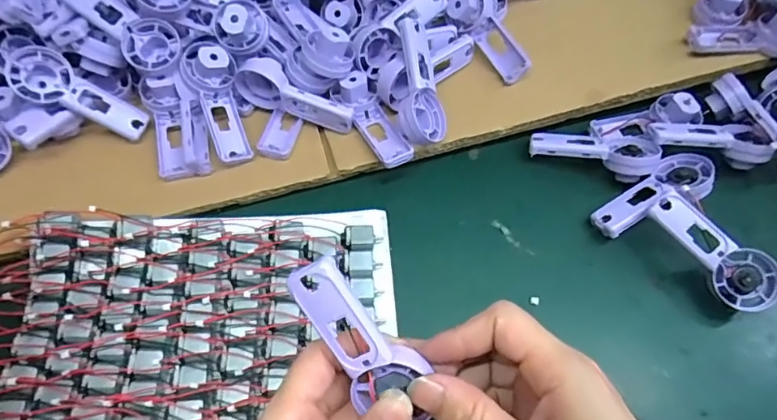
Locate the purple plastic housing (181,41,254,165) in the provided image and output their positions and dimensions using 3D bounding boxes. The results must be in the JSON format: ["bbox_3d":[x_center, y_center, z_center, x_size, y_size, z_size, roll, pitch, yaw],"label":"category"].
[{"bbox_3d":[-0.125,-0.079,0.374,0.035,0.020,0.091,-17,92,-11],"label":"purple plastic housing"}]

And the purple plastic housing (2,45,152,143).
[{"bbox_3d":[-0.229,-0.083,0.375,0.095,0.017,0.036,30,63,-16],"label":"purple plastic housing"}]

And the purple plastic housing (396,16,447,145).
[{"bbox_3d":[0.021,-0.095,0.379,0.039,0.020,0.091,-3,86,-44],"label":"purple plastic housing"}]

